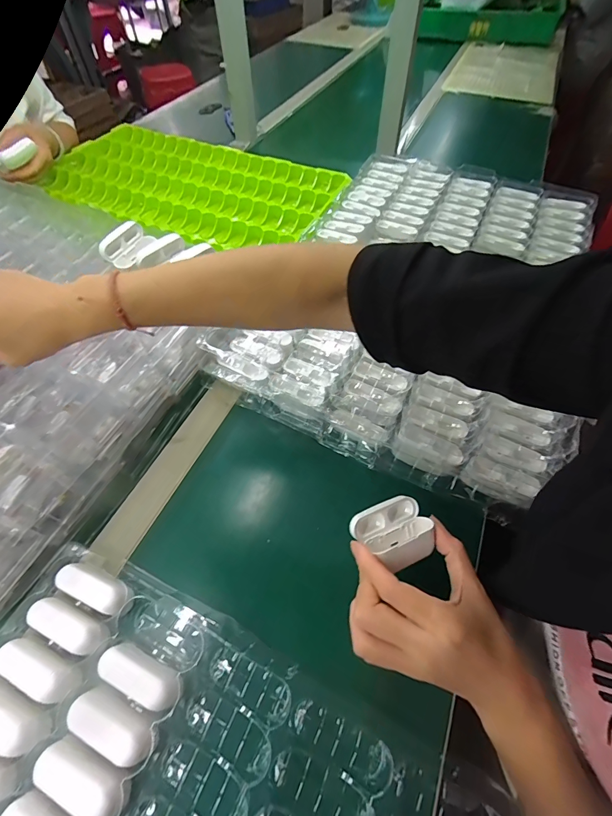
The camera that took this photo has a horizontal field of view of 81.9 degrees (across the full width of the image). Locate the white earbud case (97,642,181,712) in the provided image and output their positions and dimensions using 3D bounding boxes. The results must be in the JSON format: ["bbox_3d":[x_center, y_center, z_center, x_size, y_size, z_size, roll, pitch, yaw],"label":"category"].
[{"bbox_3d":[-0.125,0.205,0.270,0.064,0.026,0.023,21,59,14],"label":"white earbud case"}]

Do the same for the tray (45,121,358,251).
[{"bbox_3d":[-0.230,-0.442,0.705,0.537,0.050,0.312,21,59,14],"label":"tray"}]

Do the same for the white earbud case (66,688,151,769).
[{"bbox_3d":[-0.137,0.229,0.257,0.064,0.024,0.028,20,59,13],"label":"white earbud case"}]

